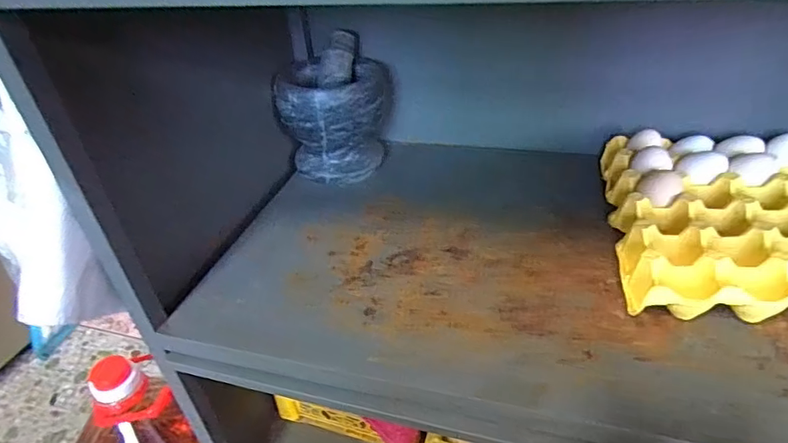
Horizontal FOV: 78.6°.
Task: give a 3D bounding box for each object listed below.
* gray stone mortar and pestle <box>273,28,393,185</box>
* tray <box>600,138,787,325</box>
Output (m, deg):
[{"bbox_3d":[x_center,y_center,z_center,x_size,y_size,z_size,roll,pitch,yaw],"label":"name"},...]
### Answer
[{"bbox_3d":[-0.077,-0.152,0.654,0.128,0.163,0.144,-1,35,7],"label":"gray stone mortar and pestle"},{"bbox_3d":[0.365,-0.001,0.473,0.270,0.062,0.274,4,36,14],"label":"tray"}]

